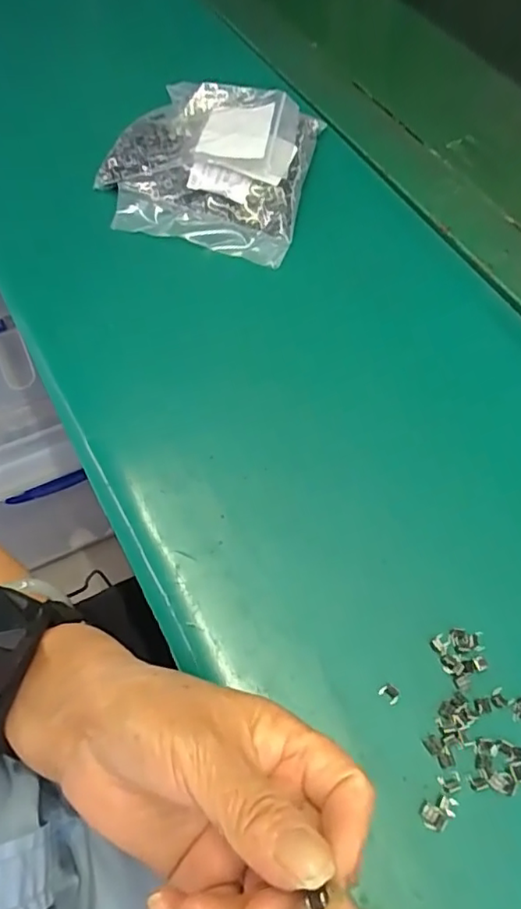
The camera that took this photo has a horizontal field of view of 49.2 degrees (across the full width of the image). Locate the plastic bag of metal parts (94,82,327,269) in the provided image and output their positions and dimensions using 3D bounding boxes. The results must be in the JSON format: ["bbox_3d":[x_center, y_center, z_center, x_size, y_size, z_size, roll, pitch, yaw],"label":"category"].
[{"bbox_3d":[-0.042,-0.226,0.434,0.153,0.042,0.154,10,61,5],"label":"plastic bag of metal parts"}]

